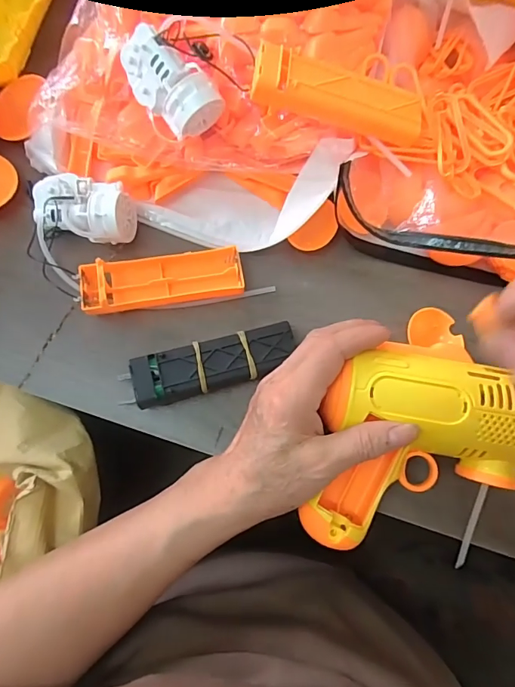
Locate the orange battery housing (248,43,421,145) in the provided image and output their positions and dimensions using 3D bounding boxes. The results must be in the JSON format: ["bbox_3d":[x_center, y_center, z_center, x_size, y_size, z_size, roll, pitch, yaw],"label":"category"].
[{"bbox_3d":[0.051,-0.154,0.269,0.110,0.018,0.032,11,75,-13],"label":"orange battery housing"}]

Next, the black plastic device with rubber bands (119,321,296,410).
[{"bbox_3d":[-0.028,0.015,0.289,0.109,0.025,0.033,-16,76,-4],"label":"black plastic device with rubber bands"}]

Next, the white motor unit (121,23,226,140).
[{"bbox_3d":[-0.059,-0.171,0.286,0.071,0.037,0.035,45,88,1],"label":"white motor unit"}]

